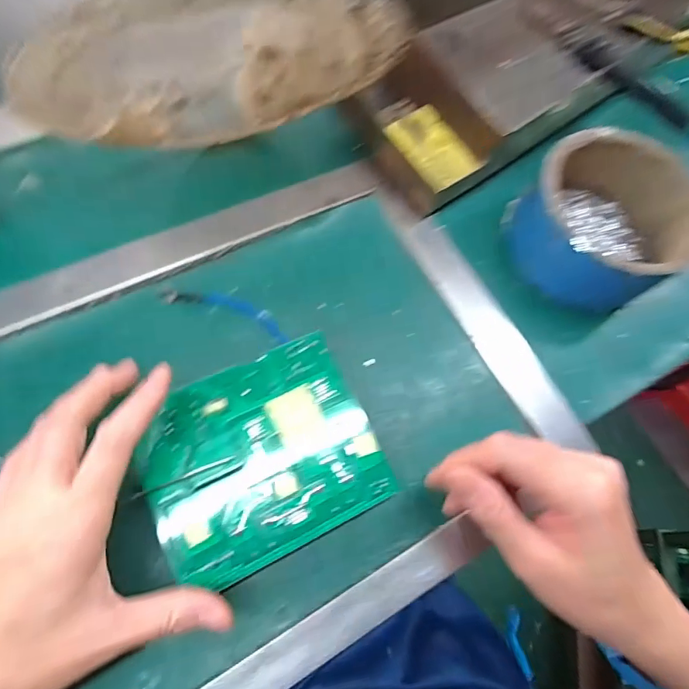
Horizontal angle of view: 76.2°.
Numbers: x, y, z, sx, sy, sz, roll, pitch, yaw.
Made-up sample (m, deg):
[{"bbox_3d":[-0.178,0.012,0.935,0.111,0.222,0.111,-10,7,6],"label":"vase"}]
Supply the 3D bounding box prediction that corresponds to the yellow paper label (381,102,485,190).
[{"bbox_3d":[0.068,-0.153,0.341,0.050,0.007,0.068,-34,82,-22],"label":"yellow paper label"}]

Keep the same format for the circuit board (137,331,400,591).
[{"bbox_3d":[-0.048,0.065,0.262,0.129,0.004,0.112,-23,74,-15],"label":"circuit board"}]

